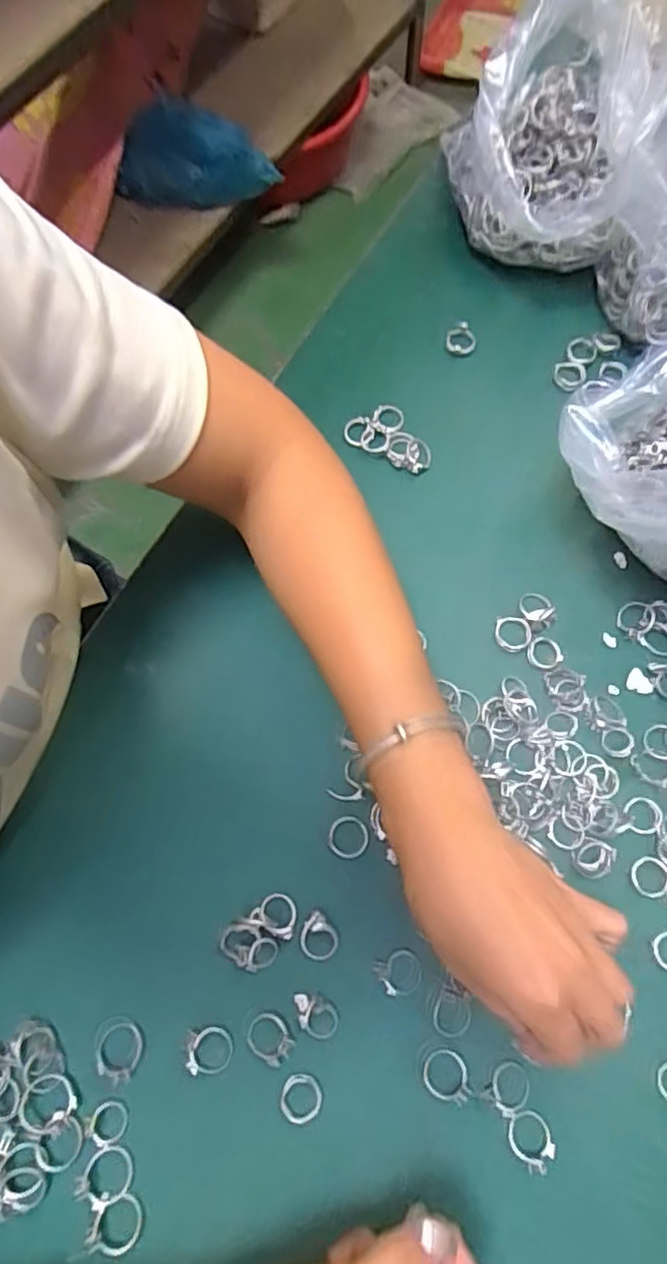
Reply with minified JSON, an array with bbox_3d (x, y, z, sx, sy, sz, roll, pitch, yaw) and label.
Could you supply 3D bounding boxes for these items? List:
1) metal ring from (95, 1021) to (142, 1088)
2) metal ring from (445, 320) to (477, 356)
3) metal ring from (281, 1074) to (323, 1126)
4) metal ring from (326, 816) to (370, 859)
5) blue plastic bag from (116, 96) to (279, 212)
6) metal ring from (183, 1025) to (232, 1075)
[{"bbox_3d":[-0.107,0.208,0.315,0.022,0.004,0.025,31,75,10],"label":"metal ring"},{"bbox_3d":[0.091,-0.209,0.453,0.021,0.010,0.022,0,72,1],"label":"metal ring"},{"bbox_3d":[-0.016,0.229,0.312,0.020,0.004,0.021,0,72,1],"label":"metal ring"},{"bbox_3d":[0.008,0.113,0.350,0.022,0.004,0.022,0,72,1],"label":"metal ring"},{"bbox_3d":[-0.250,-0.831,1.132,0.288,0.122,0.123,19,73,7],"label":"blue plastic bag"},{"bbox_3d":[-0.063,0.208,0.316,0.024,0.004,0.021,-2,72,1],"label":"metal ring"}]

